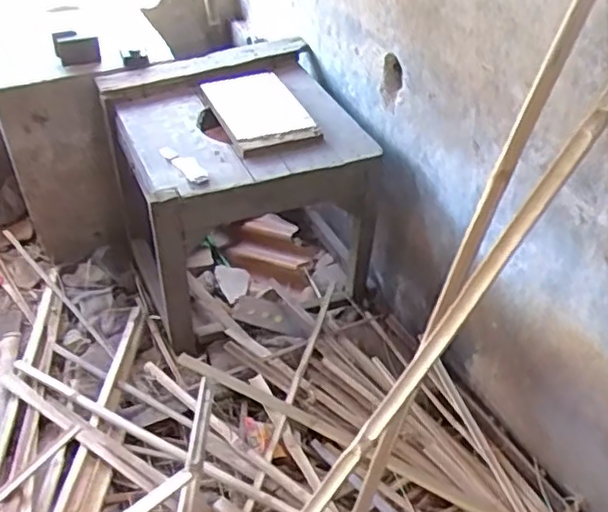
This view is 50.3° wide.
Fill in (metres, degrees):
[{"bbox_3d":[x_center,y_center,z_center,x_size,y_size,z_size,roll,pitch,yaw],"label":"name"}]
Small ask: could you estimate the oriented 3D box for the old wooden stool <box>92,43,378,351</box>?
[{"bbox_3d":[-0.120,-0.119,1.328,0.448,0.456,0.408,-16,42,-17],"label":"old wooden stool"}]

